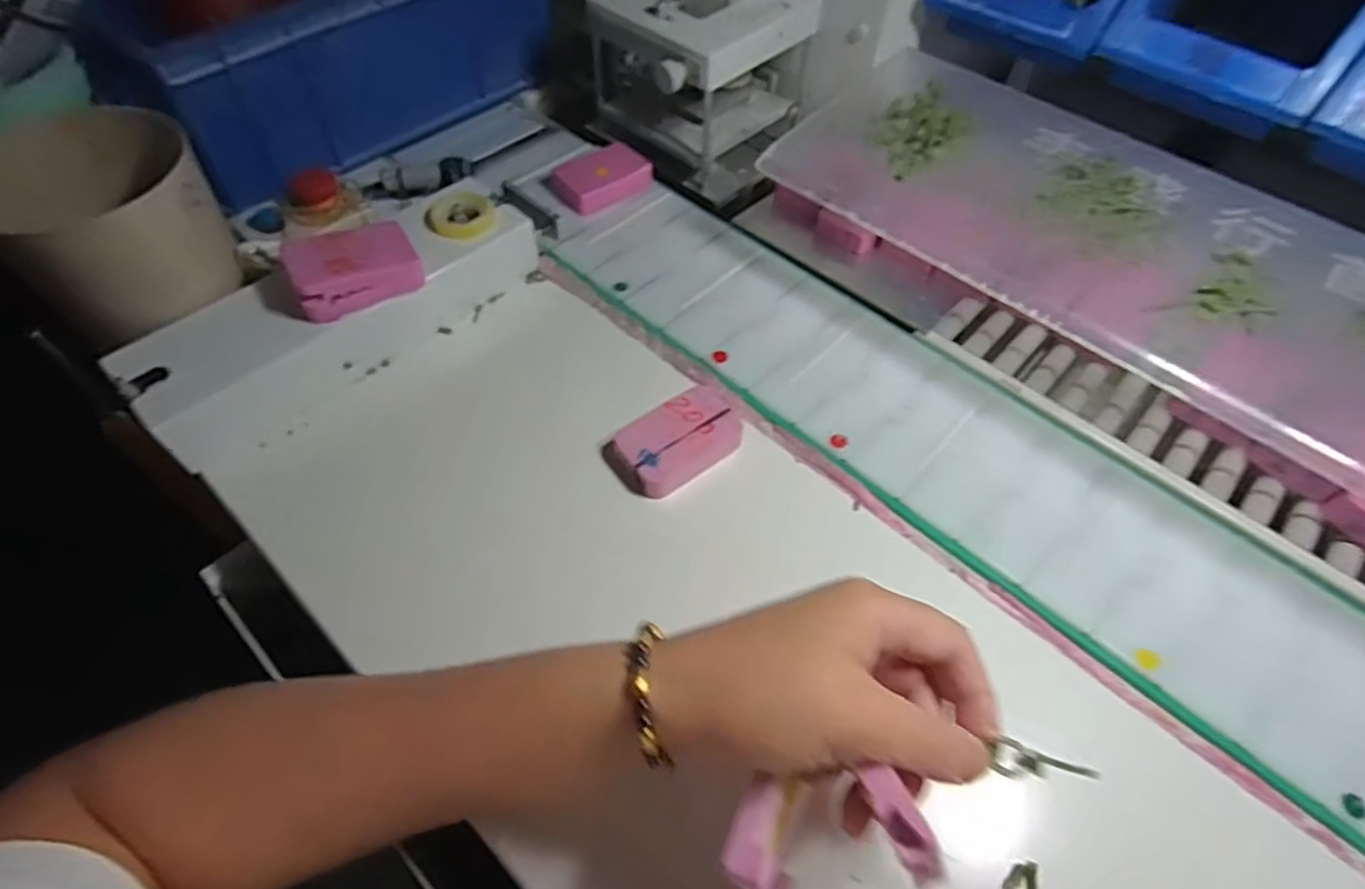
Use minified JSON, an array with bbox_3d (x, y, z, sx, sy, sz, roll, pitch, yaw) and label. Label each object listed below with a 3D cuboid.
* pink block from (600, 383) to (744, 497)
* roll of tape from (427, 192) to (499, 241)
[{"bbox_3d":[0.001,-0.005,0.419,0.088,0.017,0.049,-33,63,-18],"label":"pink block"},{"bbox_3d":[-0.151,-0.156,0.480,0.044,0.018,0.044,1,55,-1],"label":"roll of tape"}]

